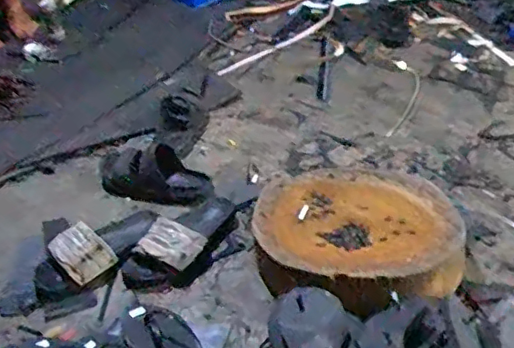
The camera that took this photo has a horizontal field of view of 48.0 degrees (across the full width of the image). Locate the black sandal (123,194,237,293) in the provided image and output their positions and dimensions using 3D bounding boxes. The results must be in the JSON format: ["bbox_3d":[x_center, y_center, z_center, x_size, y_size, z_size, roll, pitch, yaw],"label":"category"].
[{"bbox_3d":[-0.130,0.110,1.070,0.125,0.054,0.275,14,40,25],"label":"black sandal"}]

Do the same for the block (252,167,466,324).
[{"bbox_3d":[0.168,0.106,1.006,0.331,0.100,0.351,-4,36,3],"label":"block"}]

